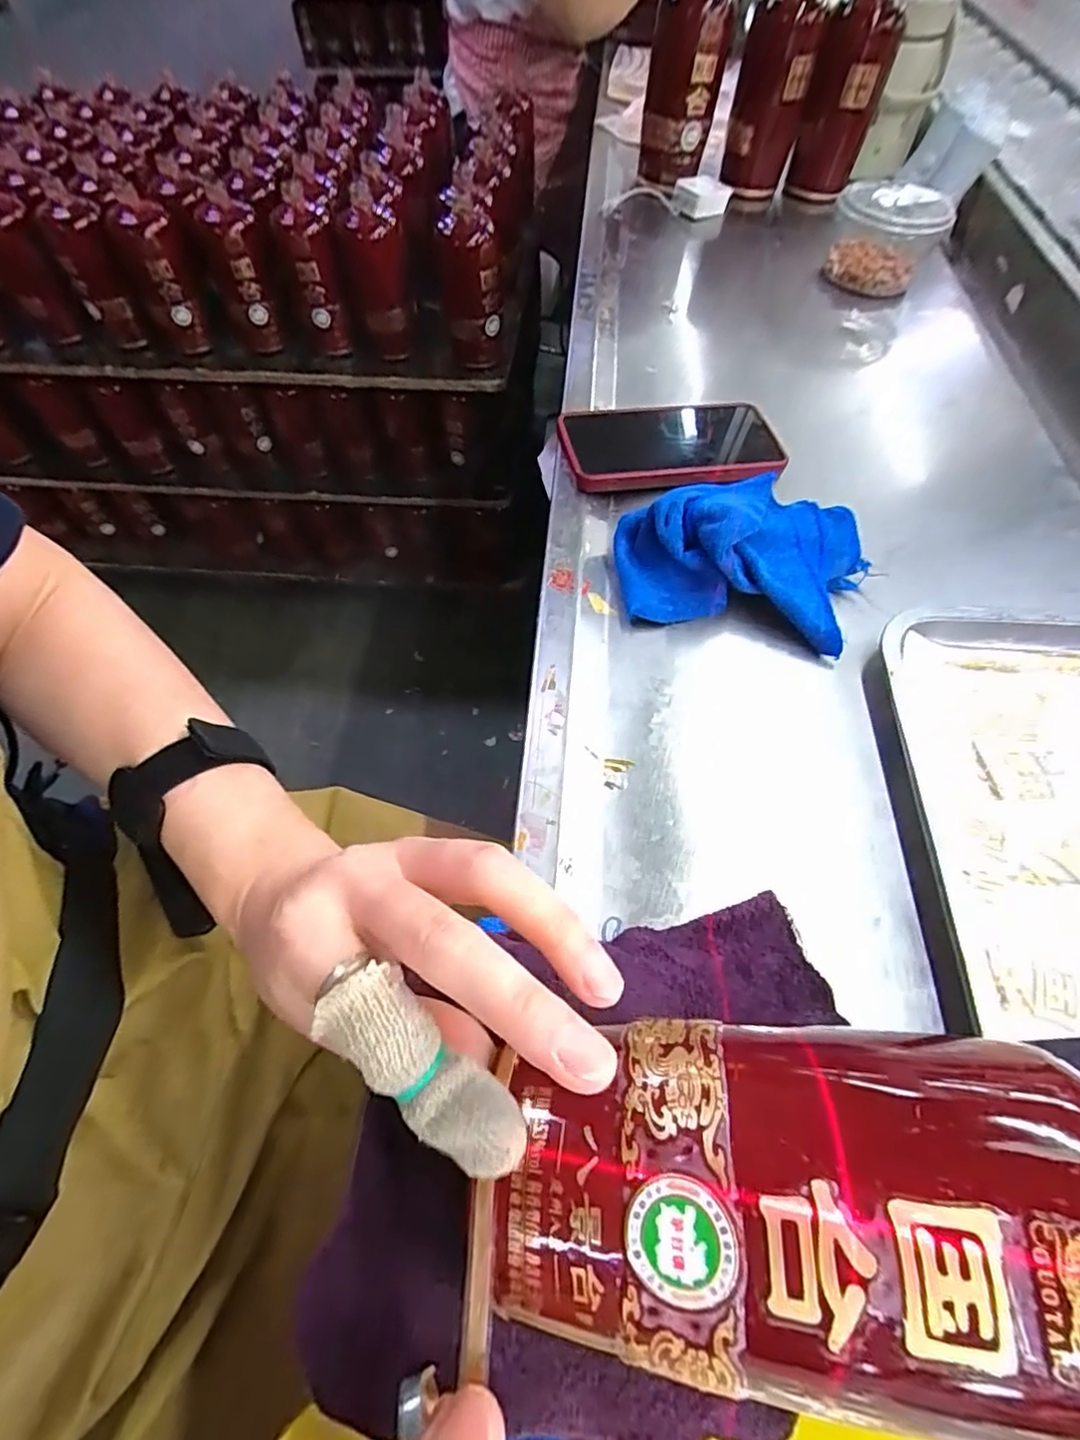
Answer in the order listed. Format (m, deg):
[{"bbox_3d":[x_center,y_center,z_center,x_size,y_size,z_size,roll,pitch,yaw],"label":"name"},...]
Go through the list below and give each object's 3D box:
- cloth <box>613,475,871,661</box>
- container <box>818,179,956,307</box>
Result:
[{"bbox_3d":[0.132,-0.113,0.392,0.163,0.059,0.119,12,58,5],"label":"cloth"},{"bbox_3d":[0.379,-0.533,0.669,0.113,0.086,0.114,22,59,11],"label":"container"}]

